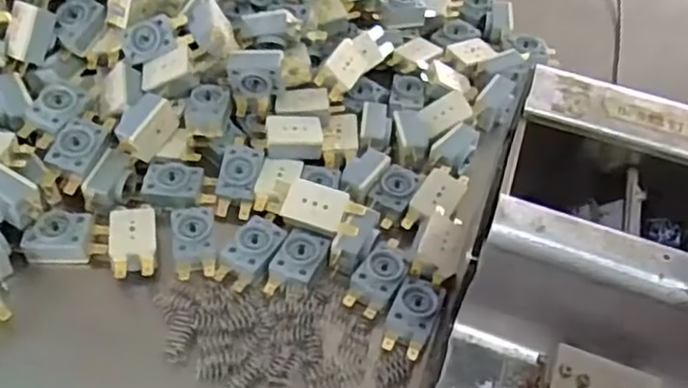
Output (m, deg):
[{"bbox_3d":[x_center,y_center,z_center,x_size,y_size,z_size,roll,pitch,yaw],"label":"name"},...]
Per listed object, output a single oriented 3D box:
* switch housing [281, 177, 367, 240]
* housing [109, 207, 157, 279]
[{"bbox_3d":[-0.013,0.010,0.406,0.048,0.015,0.028,17,81,4],"label":"switch housing"},{"bbox_3d":[-0.127,0.028,0.395,0.026,0.016,0.047,-8,51,-11],"label":"housing"}]

